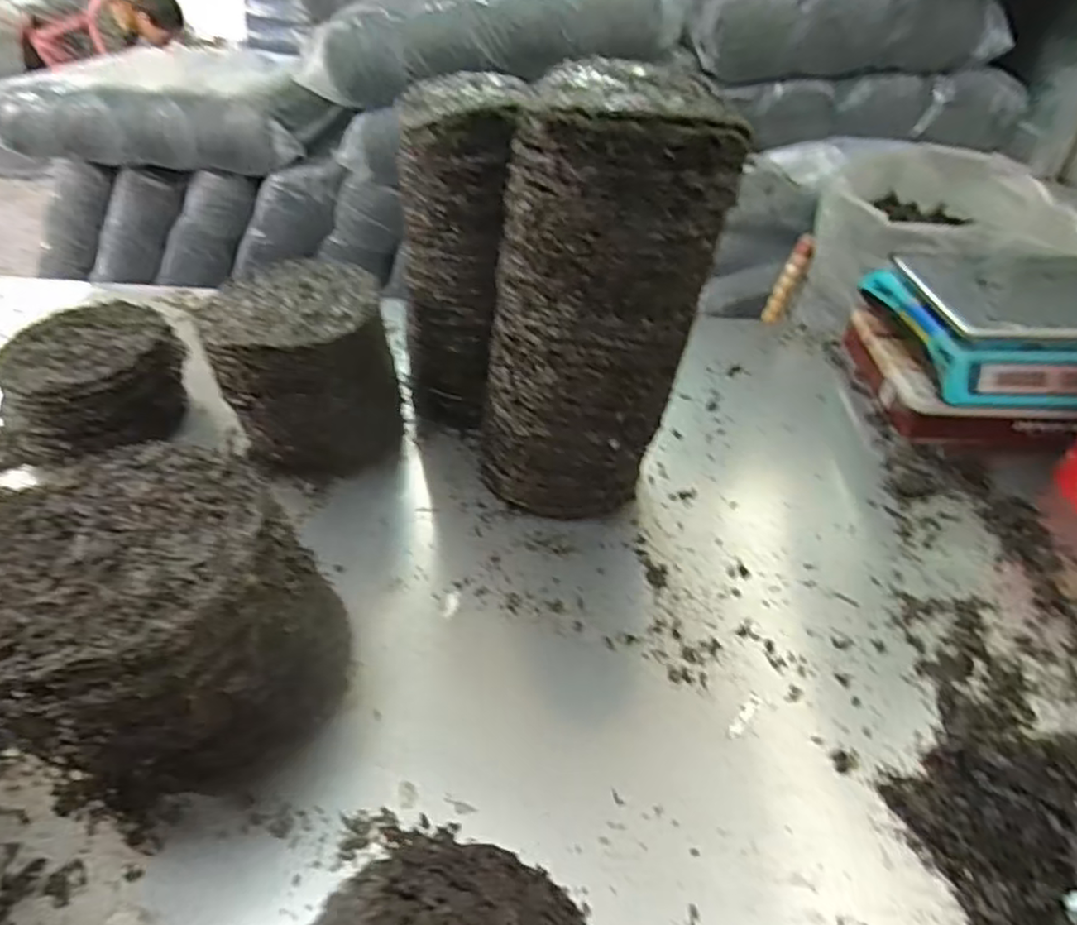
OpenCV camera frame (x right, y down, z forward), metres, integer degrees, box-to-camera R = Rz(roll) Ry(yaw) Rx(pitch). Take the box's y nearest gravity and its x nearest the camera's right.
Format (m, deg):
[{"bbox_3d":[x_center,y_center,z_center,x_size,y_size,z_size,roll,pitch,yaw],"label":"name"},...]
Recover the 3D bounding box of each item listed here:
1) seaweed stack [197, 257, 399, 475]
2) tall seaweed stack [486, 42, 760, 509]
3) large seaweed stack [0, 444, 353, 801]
[{"bbox_3d":[-0.285,-0.112,0.810,0.198,0.209,0.194,-6,41,-8],"label":"seaweed stack"},{"bbox_3d":[0.053,-0.141,0.669,0.219,0.440,0.160,5,41,4],"label":"tall seaweed stack"},{"bbox_3d":[-0.286,0.134,0.511,0.184,0.218,0.218,33,50,32],"label":"large seaweed stack"}]

